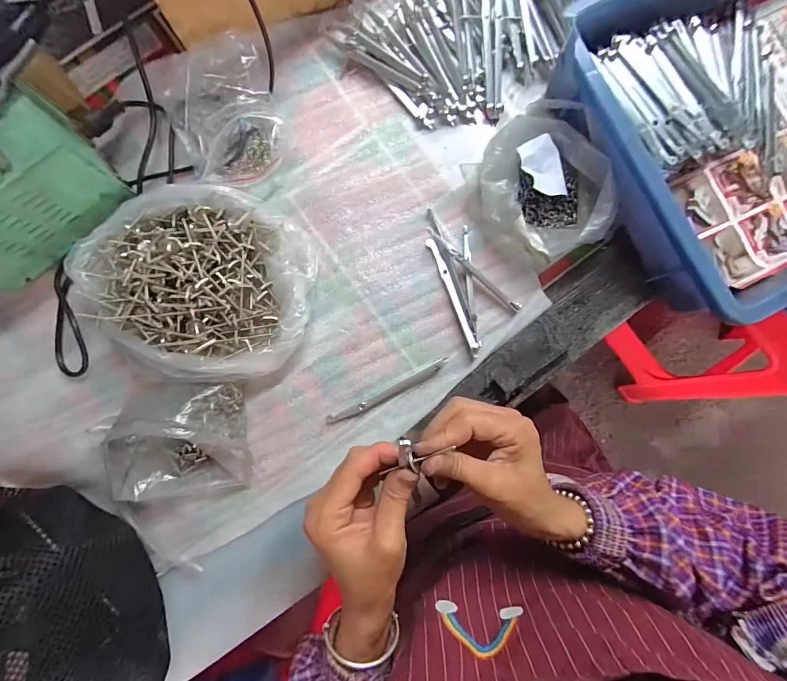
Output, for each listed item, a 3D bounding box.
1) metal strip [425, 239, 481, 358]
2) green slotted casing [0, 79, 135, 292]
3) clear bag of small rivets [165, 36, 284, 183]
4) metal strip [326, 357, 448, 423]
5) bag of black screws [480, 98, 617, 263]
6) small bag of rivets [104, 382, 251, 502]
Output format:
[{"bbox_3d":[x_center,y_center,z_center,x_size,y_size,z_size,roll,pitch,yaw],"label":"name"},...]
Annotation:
[{"bbox_3d":[0.058,-0.043,0.362,0.010,0.005,0.120,-24,82,16],"label":"metal strip"},{"bbox_3d":[-0.319,-0.116,0.313,0.157,0.101,0.066,-44,88,-3],"label":"green slotted casing"},{"bbox_3d":[-0.155,-0.207,0.350,0.091,0.039,0.118,-14,87,-1],"label":"clear bag of small rivets"},{"bbox_3d":[-0.005,0.049,0.358,0.124,0.009,0.014,-29,87,-2],"label":"metal strip"},{"bbox_3d":[0.132,-0.146,0.350,0.110,0.053,0.143,-26,87,-2],"label":"bag of black screws"},{"bbox_3d":[-0.187,0.091,0.333,0.108,0.040,0.106,0,87,-1],"label":"small bag of rivets"}]

